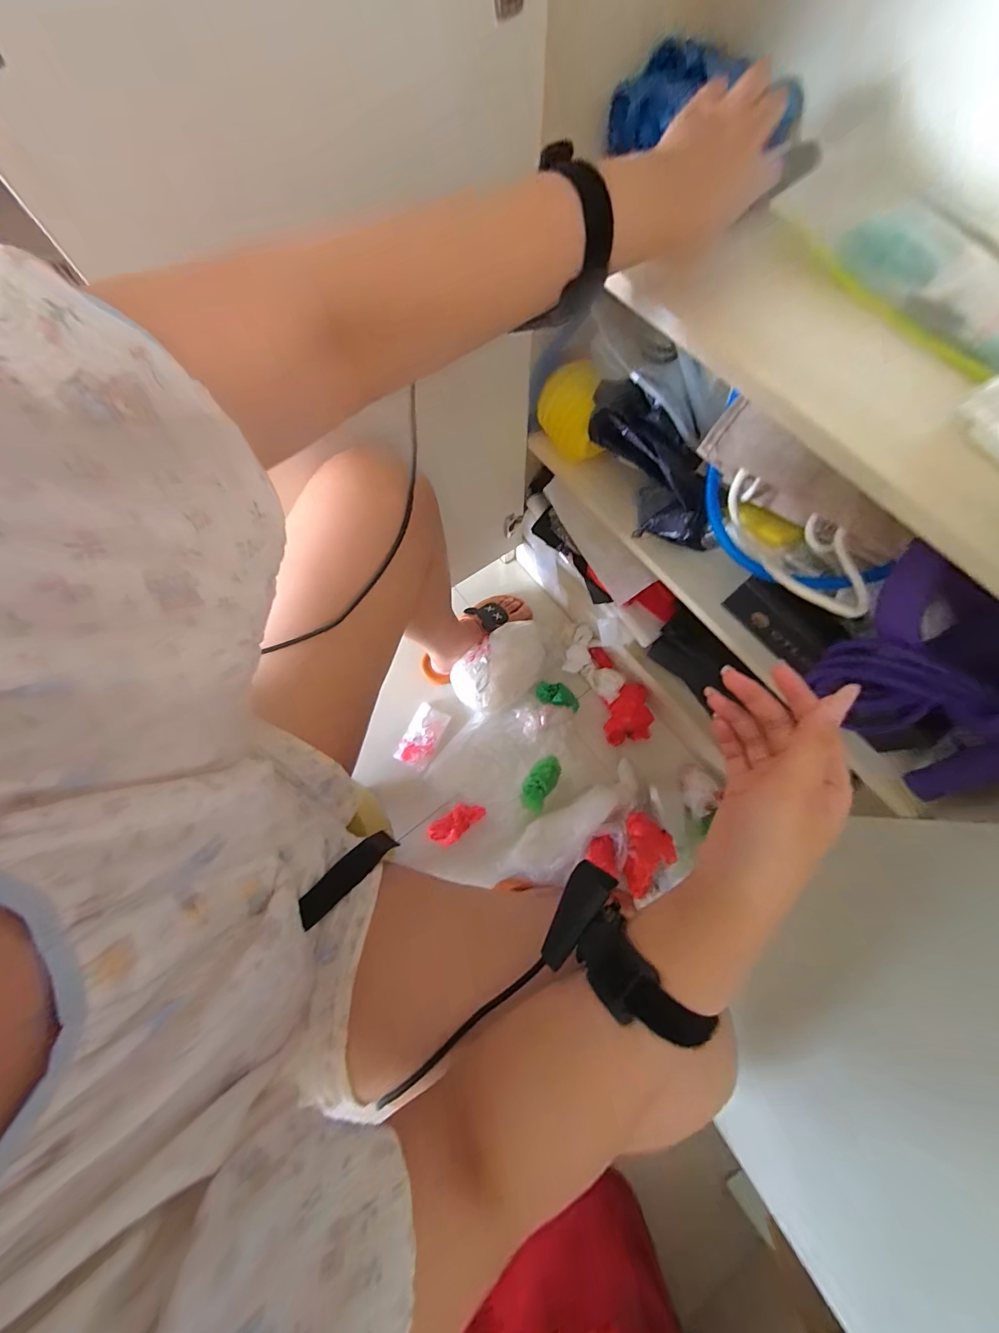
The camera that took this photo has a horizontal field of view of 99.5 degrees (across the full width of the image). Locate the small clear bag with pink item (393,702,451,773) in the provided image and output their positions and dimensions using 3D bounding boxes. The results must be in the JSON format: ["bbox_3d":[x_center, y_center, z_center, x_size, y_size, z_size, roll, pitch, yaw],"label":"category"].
[{"bbox_3d":[-0.158,0.141,0.857,0.074,0.020,0.125,24,74,8],"label":"small clear bag with pink item"}]

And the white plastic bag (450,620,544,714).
[{"bbox_3d":[0.007,-0.001,0.824,0.203,0.124,0.121,-42,77,-12],"label":"white plastic bag"}]

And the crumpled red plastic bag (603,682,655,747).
[{"bbox_3d":[0.247,0.091,0.821,0.079,0.068,0.113,-3,72,-1],"label":"crumpled red plastic bag"}]

